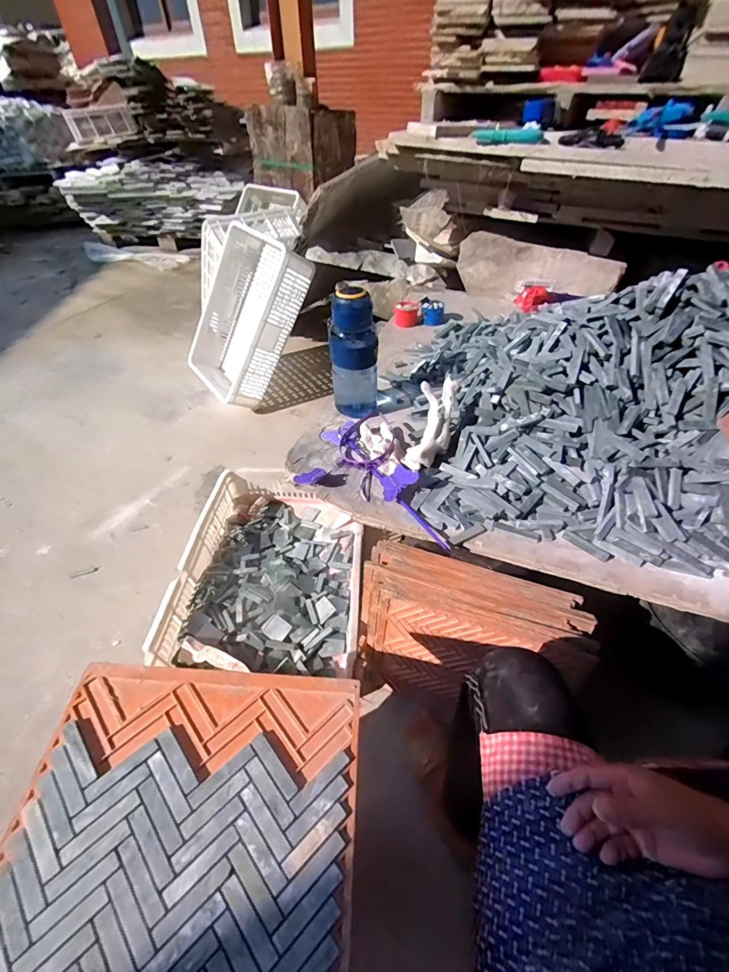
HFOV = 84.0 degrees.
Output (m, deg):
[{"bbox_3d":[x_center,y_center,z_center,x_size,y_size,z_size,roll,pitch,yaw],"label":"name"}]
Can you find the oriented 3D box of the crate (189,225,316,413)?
[{"bbox_3d":[-0.439,-0.630,1.516,0.161,0.559,0.411,-1,42,-48],"label":"crate"}]

